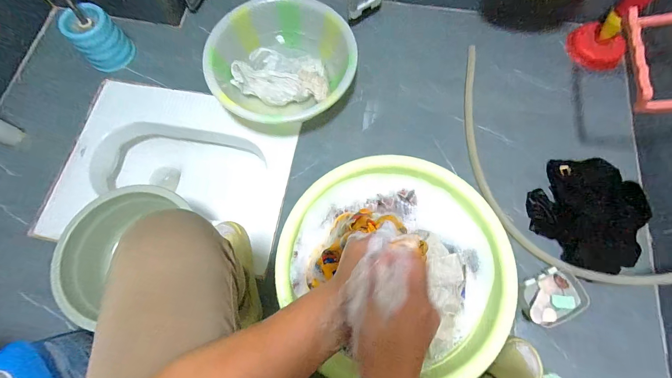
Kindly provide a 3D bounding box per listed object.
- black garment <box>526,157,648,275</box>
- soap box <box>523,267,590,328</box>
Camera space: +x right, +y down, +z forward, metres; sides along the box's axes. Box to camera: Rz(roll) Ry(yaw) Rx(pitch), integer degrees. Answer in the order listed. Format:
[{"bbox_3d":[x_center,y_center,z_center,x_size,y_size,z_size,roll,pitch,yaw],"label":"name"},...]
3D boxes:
[{"bbox_3d":[0.559,0.042,0.692,0.196,0.072,0.255,29,74,7],"label":"black garment"},{"bbox_3d":[0.450,0.227,0.642,0.144,0.041,0.107,-21,74,-8],"label":"soap box"}]

